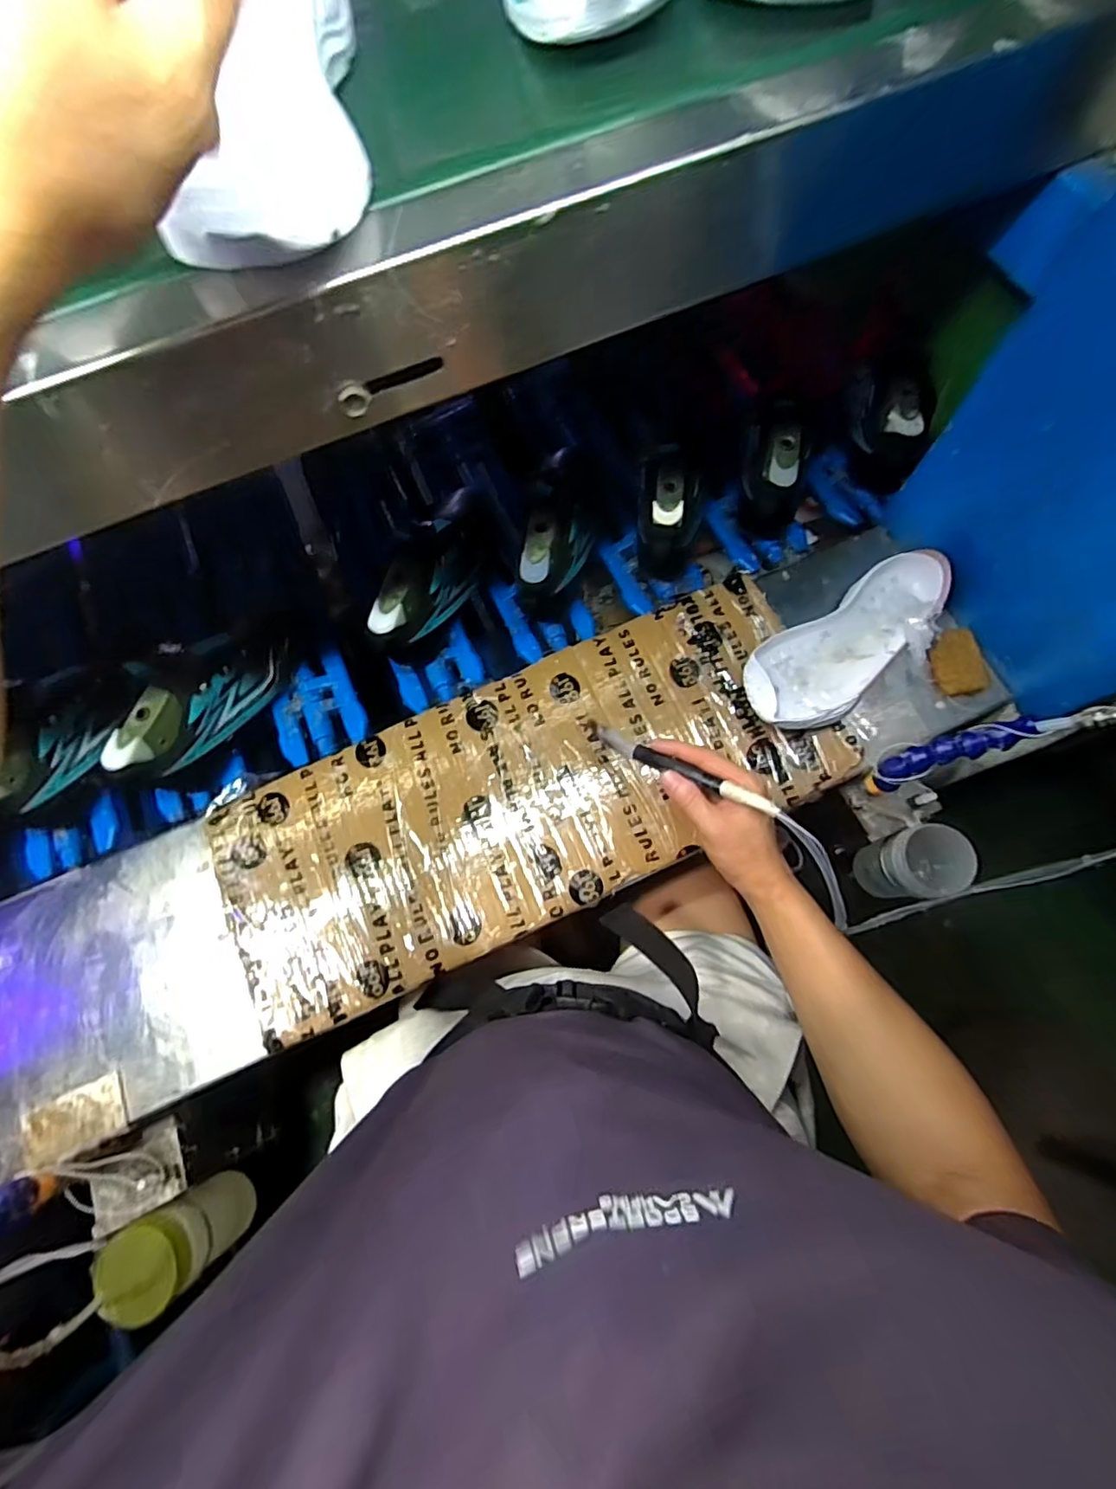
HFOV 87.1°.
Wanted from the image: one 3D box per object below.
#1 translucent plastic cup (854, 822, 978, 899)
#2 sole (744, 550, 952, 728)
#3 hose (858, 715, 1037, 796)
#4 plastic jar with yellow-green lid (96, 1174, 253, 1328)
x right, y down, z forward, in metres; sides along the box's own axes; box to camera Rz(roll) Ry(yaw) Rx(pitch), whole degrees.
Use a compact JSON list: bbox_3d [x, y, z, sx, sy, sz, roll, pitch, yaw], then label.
[{"bbox_3d":[0.386,0.131,0.641,0.069,0.114,0.072,-1,73,2],"label":"translucent plastic cup"},{"bbox_3d":[0.290,-0.099,0.591,0.249,0.045,0.100,-34,73,-11],"label":"sole"},{"bbox_3d":[0.329,0.010,0.512,0.024,0.147,0.027,-3,70,-30],"label":"hose"},{"bbox_3d":[-0.353,0.460,0.547,0.074,0.129,0.068,-1,73,2],"label":"plastic jar with yellow-green lid"}]

